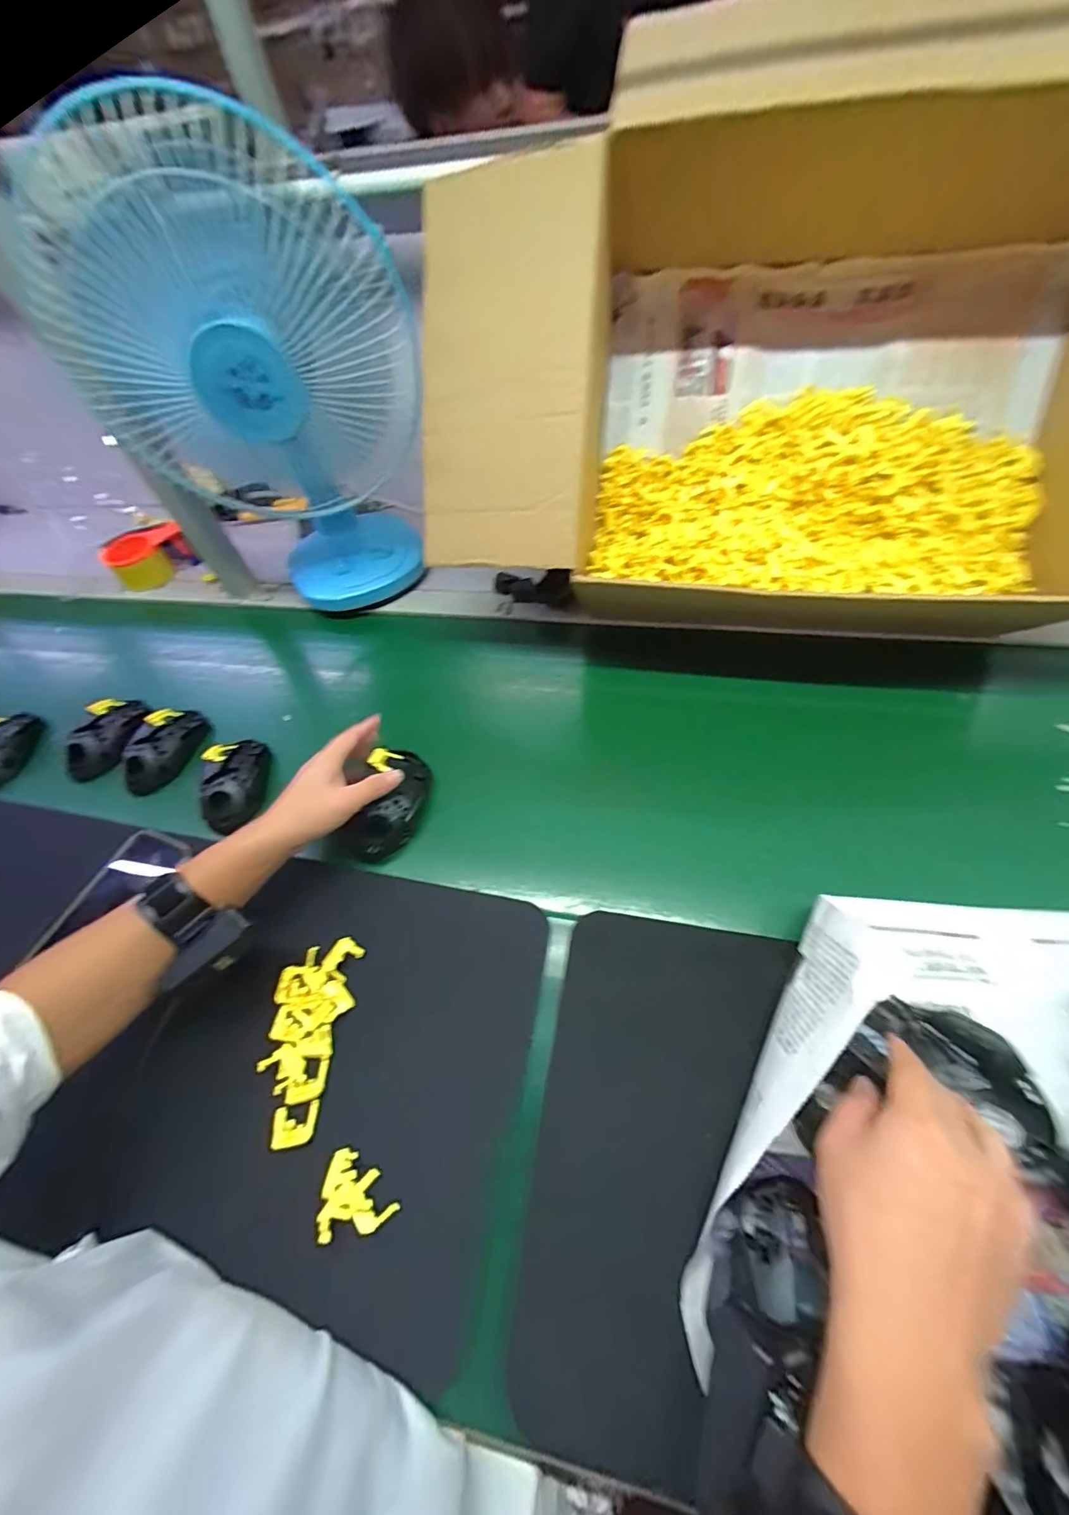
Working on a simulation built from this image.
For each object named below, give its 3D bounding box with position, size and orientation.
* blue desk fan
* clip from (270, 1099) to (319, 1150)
[{"bbox_3d":[-0.295,-0.387,0.571,0.297,0.442,0.215,-32,60,-15],"label":"blue desk fan"},{"bbox_3d":[-0.179,0.275,0.365,0.032,0.005,0.025,-11,57,-2],"label":"clip"}]

